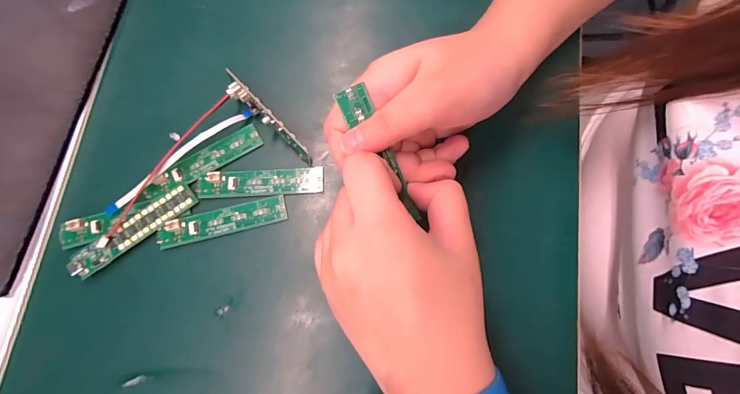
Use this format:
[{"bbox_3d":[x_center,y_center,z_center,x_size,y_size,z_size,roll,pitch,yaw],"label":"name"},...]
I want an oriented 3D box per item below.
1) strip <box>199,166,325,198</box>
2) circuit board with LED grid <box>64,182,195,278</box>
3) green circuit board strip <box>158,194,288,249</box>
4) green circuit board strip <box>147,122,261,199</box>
[{"bbox_3d":[-0.073,-0.011,0.250,0.083,0.007,0.018,-4,76,2],"label":"strip"},{"bbox_3d":[-0.153,0.021,0.242,0.083,0.008,0.017,-36,78,-6],"label":"circuit board with LED grid"},{"bbox_3d":[-0.097,0.016,0.244,0.082,0.007,0.018,-13,76,0],"label":"green circuit board strip"},{"bbox_3d":[-0.114,-0.025,0.256,0.082,0.005,0.018,-29,77,-4],"label":"green circuit board strip"}]

